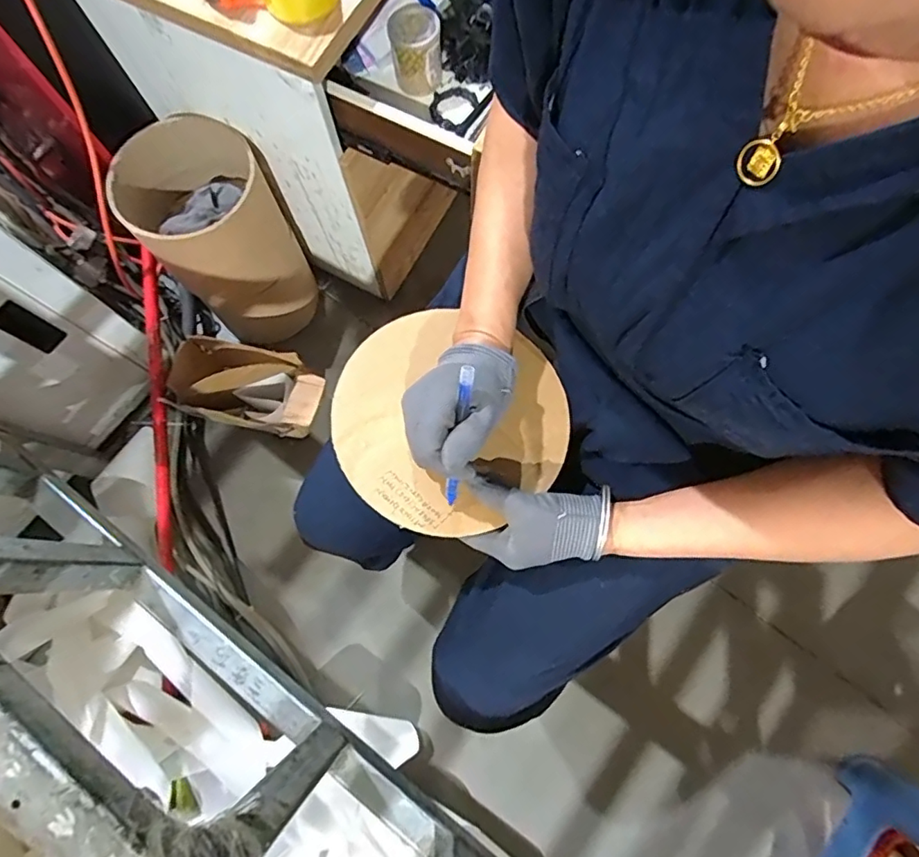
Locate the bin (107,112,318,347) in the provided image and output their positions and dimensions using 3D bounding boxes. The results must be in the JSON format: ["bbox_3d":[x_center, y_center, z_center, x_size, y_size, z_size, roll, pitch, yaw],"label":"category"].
[{"bbox_3d":[-0.393,-0.317,0.952,0.202,0.350,0.196,0,75,1],"label":"bin"}]

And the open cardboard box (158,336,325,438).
[{"bbox_3d":[-0.354,-0.063,0.950,0.241,0.156,0.133,14,76,5],"label":"open cardboard box"}]

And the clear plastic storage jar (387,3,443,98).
[{"bbox_3d":[-0.058,-0.506,0.733,0.065,0.082,0.071,-2,75,0],"label":"clear plastic storage jar"}]

